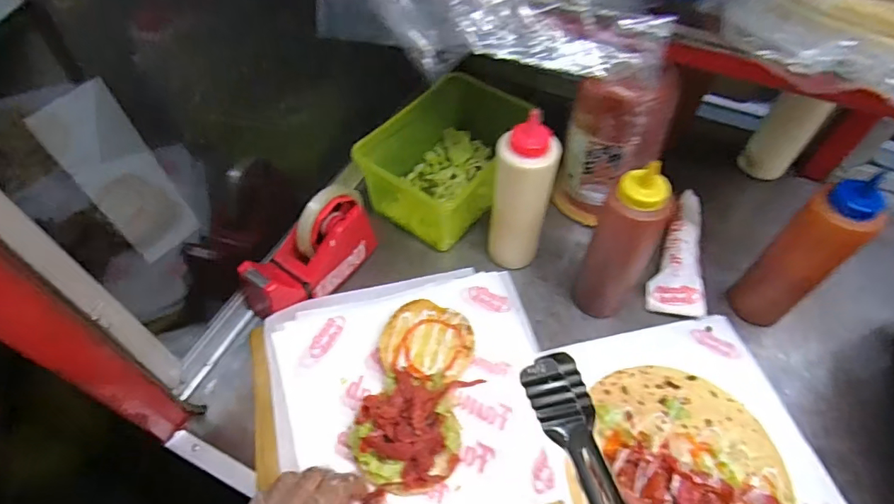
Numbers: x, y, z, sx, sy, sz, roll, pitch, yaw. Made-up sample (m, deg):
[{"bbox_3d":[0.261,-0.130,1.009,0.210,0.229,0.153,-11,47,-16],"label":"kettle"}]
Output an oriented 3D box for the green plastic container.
[{"bbox_3d":[0.000,-0.128,0.636,0.136,0.095,0.206,31,60,17],"label":"green plastic container"}]

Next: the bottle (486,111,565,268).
[{"bbox_3d":[0.081,-0.055,0.532,0.067,0.196,0.054,10,57,6],"label":"bottle"}]

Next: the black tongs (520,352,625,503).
[{"bbox_3d":[0.103,0.151,0.330,0.038,0.032,0.171,-24,86,-13],"label":"black tongs"}]

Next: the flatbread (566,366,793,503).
[{"bbox_3d":[0.222,0.195,0.462,0.185,0.025,0.176,19,57,9],"label":"flatbread"}]

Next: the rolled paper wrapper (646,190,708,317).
[{"bbox_3d":[0.289,0.004,0.594,0.060,0.028,0.175,24,58,13],"label":"rolled paper wrapper"}]

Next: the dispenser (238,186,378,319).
[{"bbox_3d":[-0.152,0.001,0.550,0.157,0.086,0.061,-39,65,-23],"label":"dispenser"}]

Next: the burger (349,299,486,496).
[{"bbox_3d":[-0.028,0.134,0.490,0.104,0.047,0.187,10,57,5],"label":"burger"}]

